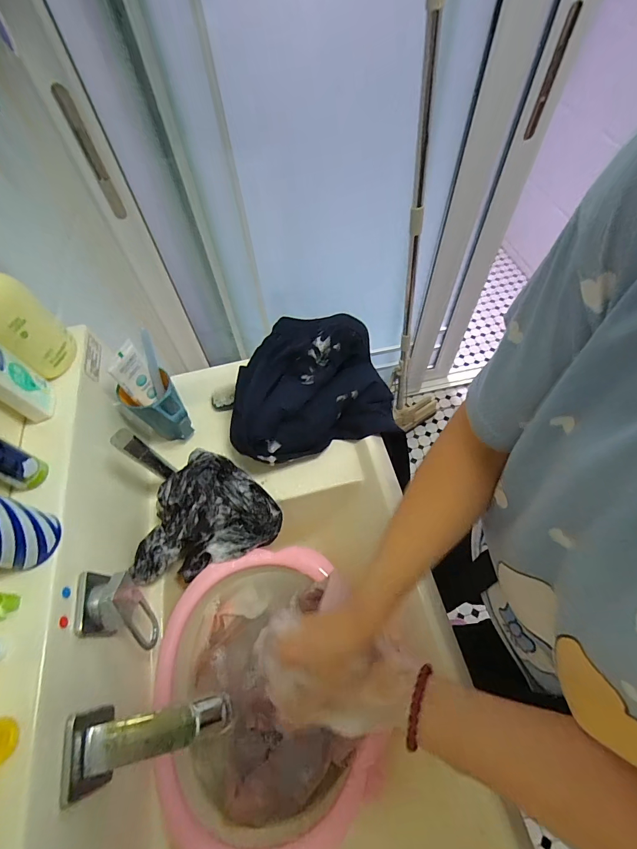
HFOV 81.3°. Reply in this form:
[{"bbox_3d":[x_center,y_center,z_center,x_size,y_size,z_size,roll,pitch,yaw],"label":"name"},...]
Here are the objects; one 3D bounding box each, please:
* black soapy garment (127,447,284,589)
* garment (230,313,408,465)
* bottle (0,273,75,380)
[{"bbox_3d":[-0.159,0.134,0.500,0.190,0.102,0.128,-36,64,-17],"label":"black soapy garment"},{"bbox_3d":[-0.026,-0.069,0.586,0.250,0.095,0.222,-20,60,-9],"label":"garment"},{"bbox_3d":[-0.333,-0.115,0.408,0.042,0.139,0.068,39,68,23],"label":"bottle"}]

